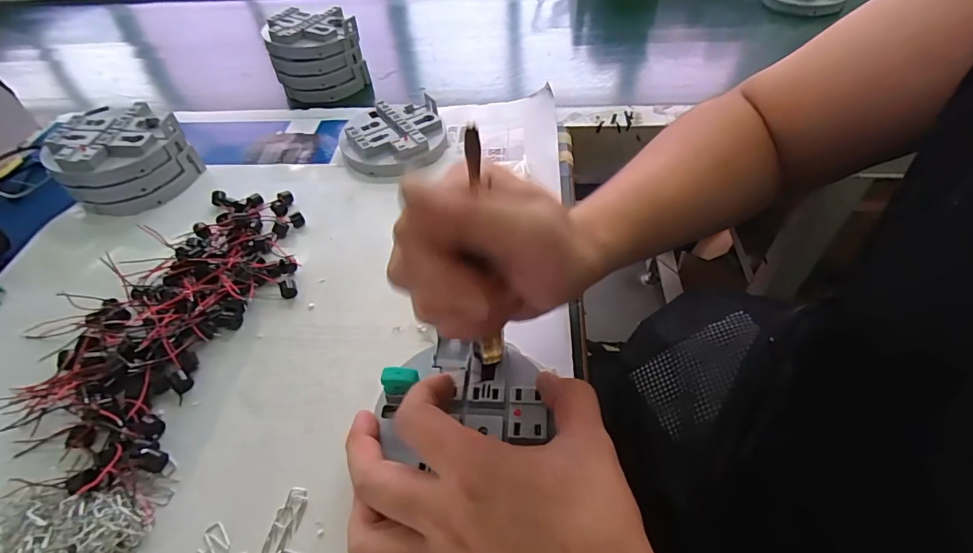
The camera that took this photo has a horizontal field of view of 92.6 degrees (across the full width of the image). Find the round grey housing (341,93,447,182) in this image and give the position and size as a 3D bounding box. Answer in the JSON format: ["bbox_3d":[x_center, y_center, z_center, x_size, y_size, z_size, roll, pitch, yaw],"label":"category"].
[{"bbox_3d":[-0.091,-0.135,0.455,0.098,0.027,0.098,-2,48,2],"label":"round grey housing"}]

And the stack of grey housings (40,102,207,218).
[{"bbox_3d":[-0.330,-0.108,0.423,0.091,0.057,0.101,21,53,20],"label":"stack of grey housings"}]

